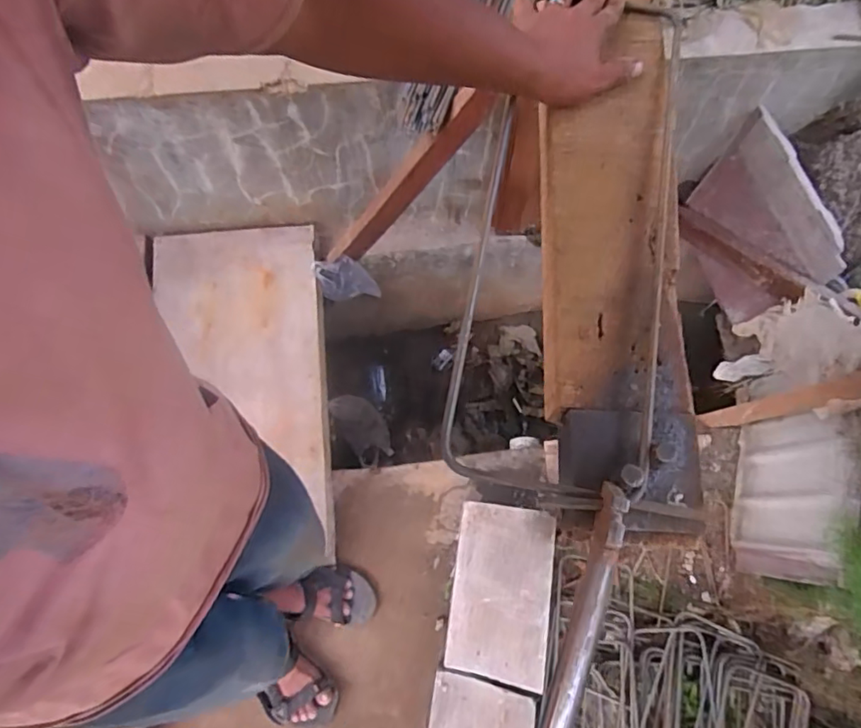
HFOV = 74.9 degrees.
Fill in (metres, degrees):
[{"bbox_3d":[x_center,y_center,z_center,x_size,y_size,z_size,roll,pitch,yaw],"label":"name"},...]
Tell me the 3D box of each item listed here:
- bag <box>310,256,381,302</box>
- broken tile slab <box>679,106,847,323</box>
[{"bbox_3d":[-0.203,-0.208,1.456,0.096,0.230,0.075,-21,68,29],"label":"bag"},{"bbox_3d":[0.722,-0.299,1.299,0.065,0.354,0.415,-4,66,-14],"label":"broken tile slab"}]

